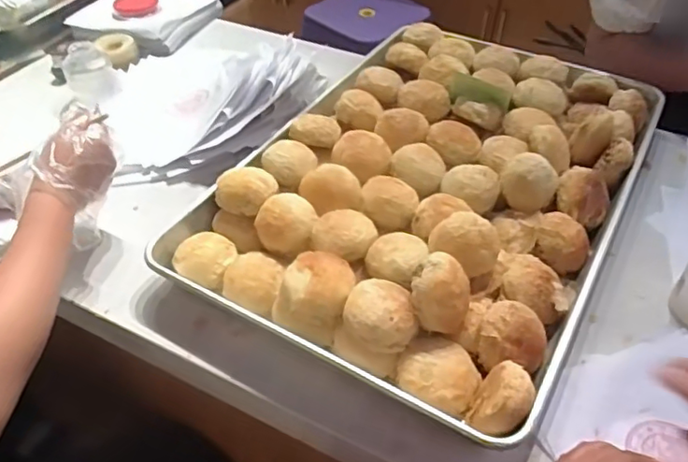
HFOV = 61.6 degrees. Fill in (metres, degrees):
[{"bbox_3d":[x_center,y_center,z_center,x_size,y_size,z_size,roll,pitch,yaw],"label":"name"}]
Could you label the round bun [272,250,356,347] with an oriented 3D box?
[{"bbox_3d":[-0.027,0.057,0.543,0.068,0.061,0.068,0,44,0],"label":"round bun"}]

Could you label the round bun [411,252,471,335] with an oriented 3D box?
[{"bbox_3d":[0.087,0.058,0.516,0.051,0.054,0.060,11,45,12],"label":"round bun"}]

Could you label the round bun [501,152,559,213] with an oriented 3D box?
[{"bbox_3d":[0.200,-0.055,0.626,0.053,0.040,0.050,0,44,0],"label":"round bun"}]

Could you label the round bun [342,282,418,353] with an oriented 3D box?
[{"bbox_3d":[0.030,0.077,0.511,0.065,0.036,0.062,0,44,0],"label":"round bun"}]

